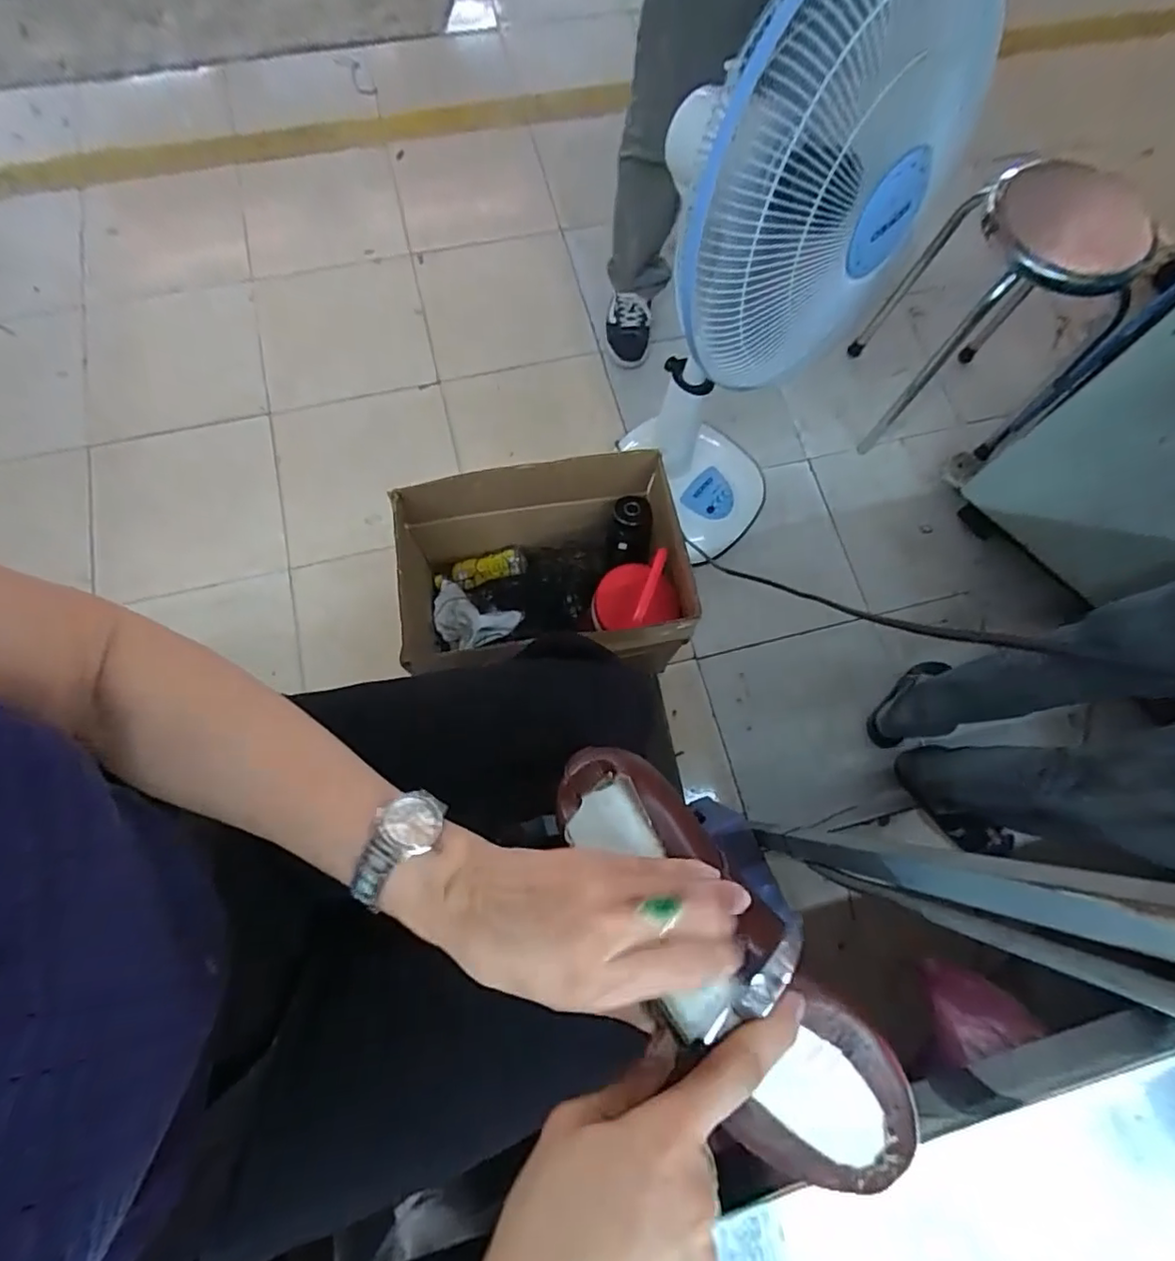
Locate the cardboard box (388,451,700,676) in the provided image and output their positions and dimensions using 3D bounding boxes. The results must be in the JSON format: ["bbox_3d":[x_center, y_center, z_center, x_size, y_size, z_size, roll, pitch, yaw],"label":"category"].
[{"bbox_3d":[-0.077,-0.075,1.089,0.463,0.357,0.302,-6,73,-3],"label":"cardboard box"}]

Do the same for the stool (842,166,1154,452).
[{"bbox_3d":[0.808,-0.597,1.216,0.321,0.478,0.355,7,73,1],"label":"stool"}]

